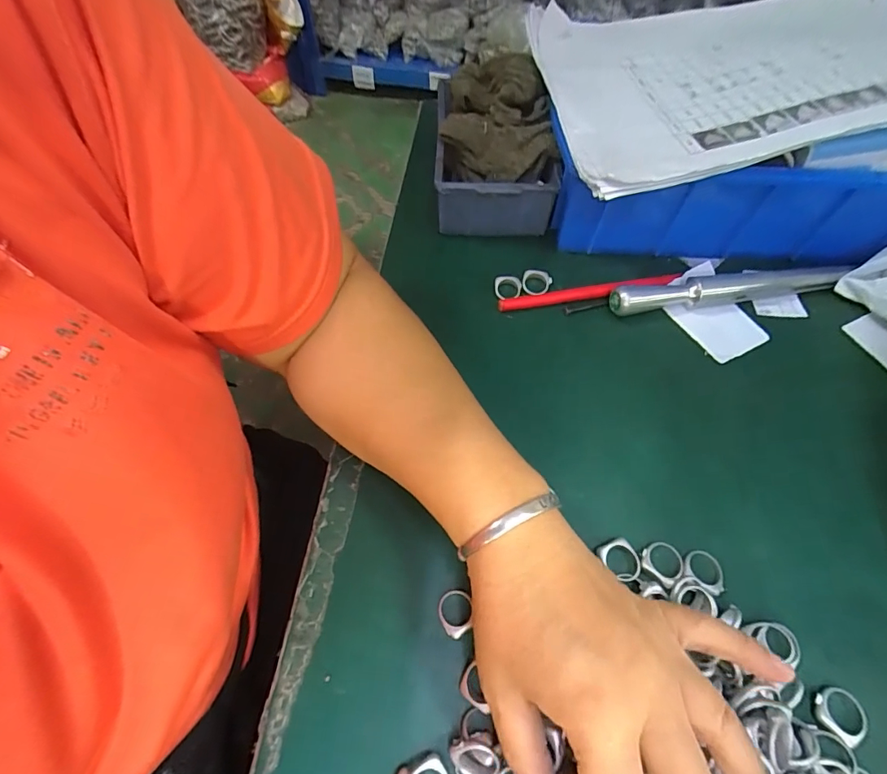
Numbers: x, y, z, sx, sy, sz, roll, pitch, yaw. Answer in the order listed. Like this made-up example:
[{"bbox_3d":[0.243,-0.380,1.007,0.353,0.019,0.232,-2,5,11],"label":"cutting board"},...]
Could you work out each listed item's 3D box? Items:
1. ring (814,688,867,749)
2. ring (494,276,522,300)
[{"bbox_3d":[0.196,0.160,0.223,0.023,0.004,0.023,0,60,-1],"label":"ring"},{"bbox_3d":[0.050,-0.074,0.346,0.021,0.007,0.022,0,60,-1],"label":"ring"}]

